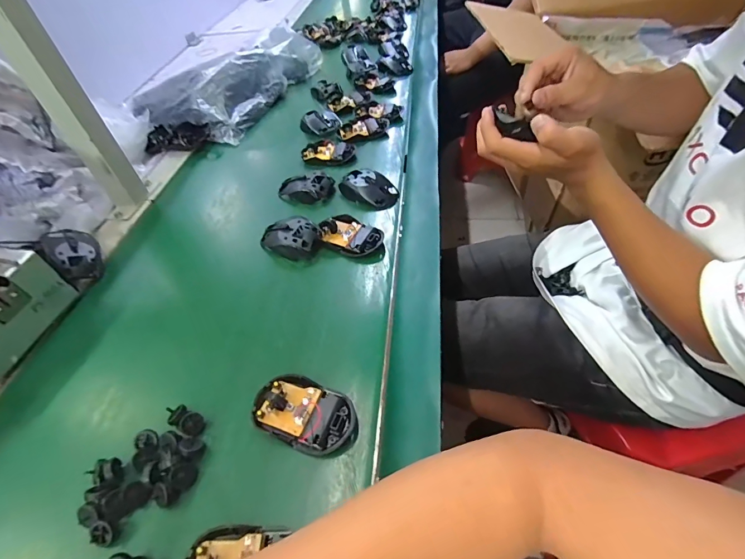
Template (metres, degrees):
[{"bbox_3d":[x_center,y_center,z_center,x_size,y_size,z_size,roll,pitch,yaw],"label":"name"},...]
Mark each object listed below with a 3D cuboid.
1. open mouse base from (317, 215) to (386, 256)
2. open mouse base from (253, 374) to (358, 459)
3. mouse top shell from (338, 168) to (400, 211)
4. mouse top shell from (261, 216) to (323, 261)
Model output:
[{"bbox_3d":[-0.028,-0.058,0.495,0.078,0.023,0.054,27,57,27],"label":"open mouse base"},{"bbox_3d":[-0.062,0.124,0.348,0.097,0.020,0.057,19,54,22],"label":"open mouse base"},{"bbox_3d":[-0.004,-0.136,0.560,0.084,0.026,0.054,28,57,27],"label":"mouse top shell"},{"bbox_3d":[-0.108,-0.057,0.500,0.082,0.034,0.053,19,54,22],"label":"mouse top shell"}]

